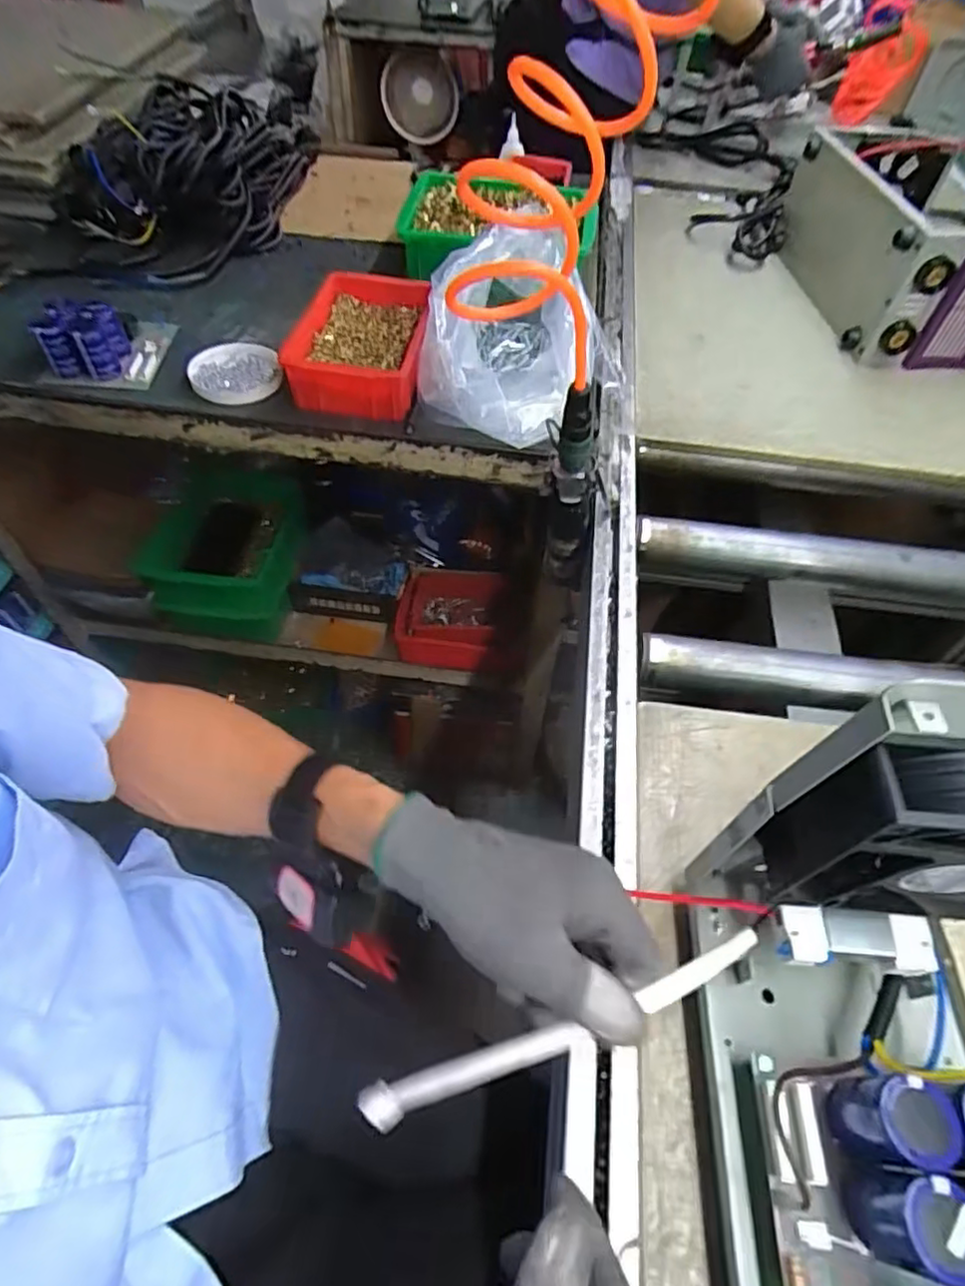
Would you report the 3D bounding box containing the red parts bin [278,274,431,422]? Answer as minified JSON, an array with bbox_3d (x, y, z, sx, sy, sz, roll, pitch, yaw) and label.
[{"bbox_3d":[-0.136,-0.336,0.725,0.138,0.065,0.198,6,55,2],"label":"red parts bin"}]

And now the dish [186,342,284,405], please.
[{"bbox_3d":[-0.281,-0.306,0.728,0.098,0.021,0.103,1,55,-2],"label":"dish"}]

